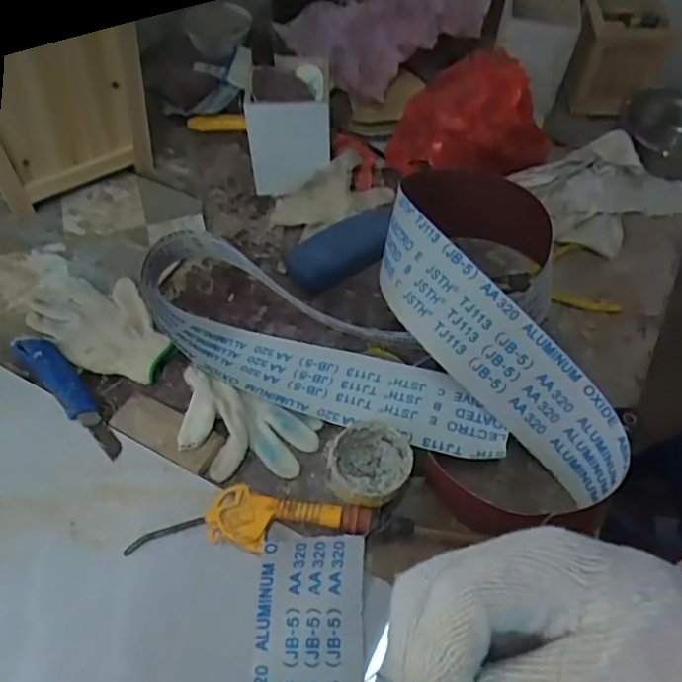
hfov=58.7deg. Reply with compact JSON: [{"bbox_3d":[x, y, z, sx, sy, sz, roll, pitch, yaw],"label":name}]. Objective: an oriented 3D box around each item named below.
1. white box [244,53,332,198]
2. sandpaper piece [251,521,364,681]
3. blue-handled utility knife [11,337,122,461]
[{"bbox_3d":[-0.067,-0.299,0.845,0.114,0.137,0.112,0,55,-2],"label":"white box"},{"bbox_3d":[-0.027,0.241,0.520,0.093,0.046,0.171,2,55,0],"label":"sandpaper piece"},{"bbox_3d":[-0.292,0.053,0.657,0.036,0.026,0.187,-38,64,-25],"label":"blue-handled utility knife"}]

